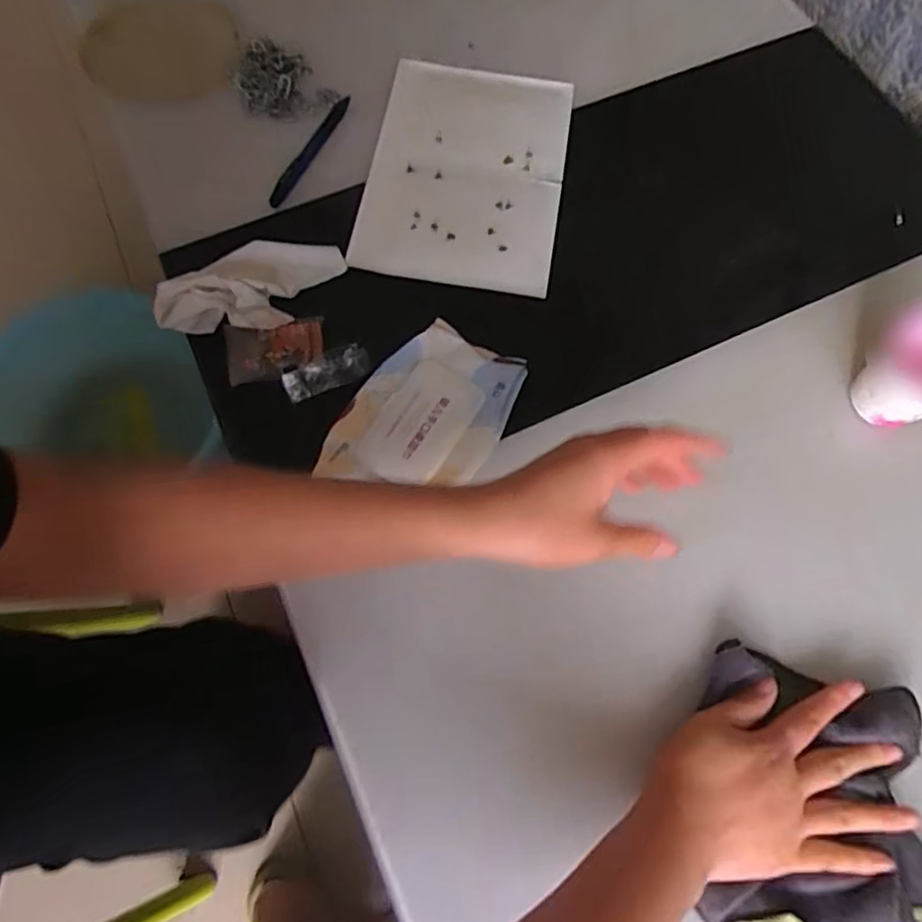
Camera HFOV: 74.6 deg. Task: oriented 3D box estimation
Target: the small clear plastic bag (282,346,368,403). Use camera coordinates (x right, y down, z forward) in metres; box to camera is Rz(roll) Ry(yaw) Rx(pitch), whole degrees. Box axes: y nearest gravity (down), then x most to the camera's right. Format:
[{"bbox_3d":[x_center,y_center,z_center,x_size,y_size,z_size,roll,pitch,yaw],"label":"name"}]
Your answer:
[{"bbox_3d":[-0.105,-0.069,0.471,0.066,0.020,0.024,-21,74,-4],"label":"small clear plastic bag"}]

